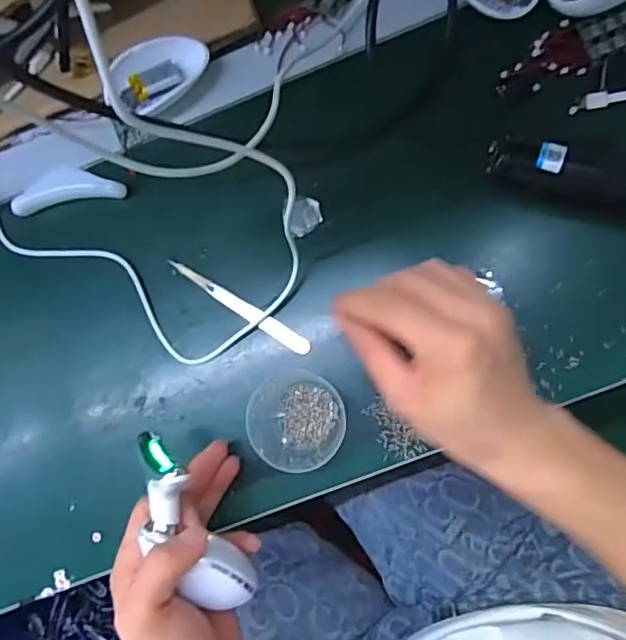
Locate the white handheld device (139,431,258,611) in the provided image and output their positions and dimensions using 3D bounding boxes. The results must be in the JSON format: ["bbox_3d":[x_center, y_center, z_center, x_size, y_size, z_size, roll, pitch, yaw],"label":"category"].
[{"bbox_3d":[-0.078,0.126,0.357,0.034,0.030,0.120,-27,94,4],"label":"white handheld device"}]

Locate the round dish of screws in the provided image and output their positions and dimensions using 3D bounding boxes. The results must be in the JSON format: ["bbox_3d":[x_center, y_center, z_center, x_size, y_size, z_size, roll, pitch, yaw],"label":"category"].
[{"bbox_3d":[-0.013,0.072,0.418,0.070,0.019,0.070,-1,85,6],"label":"round dish of screws"}]

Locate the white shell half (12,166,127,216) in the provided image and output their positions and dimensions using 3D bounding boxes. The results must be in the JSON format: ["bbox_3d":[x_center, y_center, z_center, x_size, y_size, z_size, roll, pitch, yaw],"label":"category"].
[{"bbox_3d":[-0.191,-0.102,0.450,0.086,0.013,0.028,-10,84,6],"label":"white shell half"}]

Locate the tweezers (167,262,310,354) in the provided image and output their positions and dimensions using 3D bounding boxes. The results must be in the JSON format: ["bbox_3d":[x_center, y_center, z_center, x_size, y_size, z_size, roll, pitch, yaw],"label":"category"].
[{"bbox_3d":[-0.056,-0.011,0.434,0.124,0.005,0.012,32,89,8],"label":"tweezers"}]

